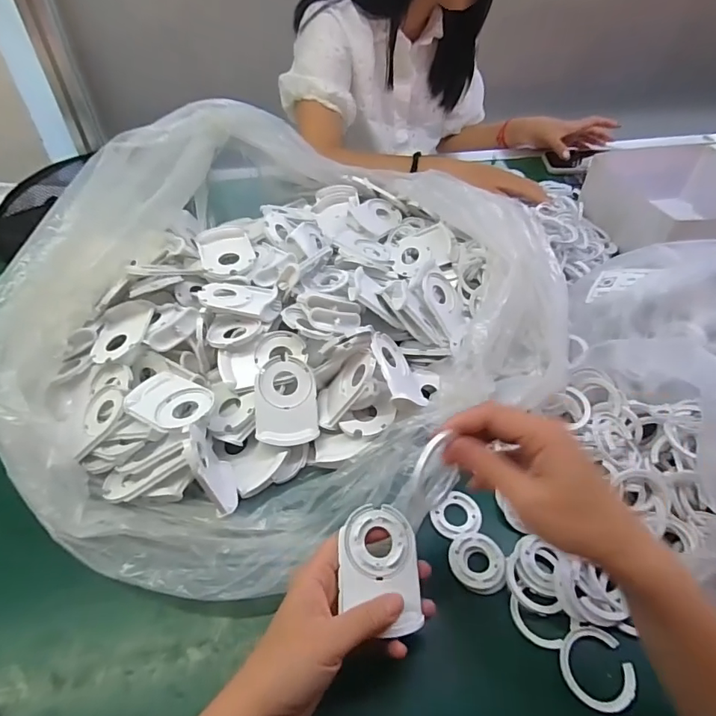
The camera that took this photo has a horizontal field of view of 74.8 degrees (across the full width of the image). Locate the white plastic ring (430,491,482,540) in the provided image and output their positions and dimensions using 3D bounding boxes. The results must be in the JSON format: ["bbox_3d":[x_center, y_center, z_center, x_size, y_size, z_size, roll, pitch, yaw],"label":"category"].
[{"bbox_3d":[0.089,0.141,0.417,0.045,0.005,0.038,-30,54,-25],"label":"white plastic ring"}]

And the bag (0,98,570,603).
[{"bbox_3d":[-0.091,-0.077,0.497,0.546,0.178,0.513,-32,55,-27],"label":"bag"}]

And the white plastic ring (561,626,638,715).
[{"bbox_3d":[0.173,0.224,0.339,0.050,0.007,0.051,0,47,0],"label":"white plastic ring"}]

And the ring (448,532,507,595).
[{"bbox_3d":[0.098,0.168,0.387,0.045,0.005,0.046,0,47,0],"label":"ring"}]

